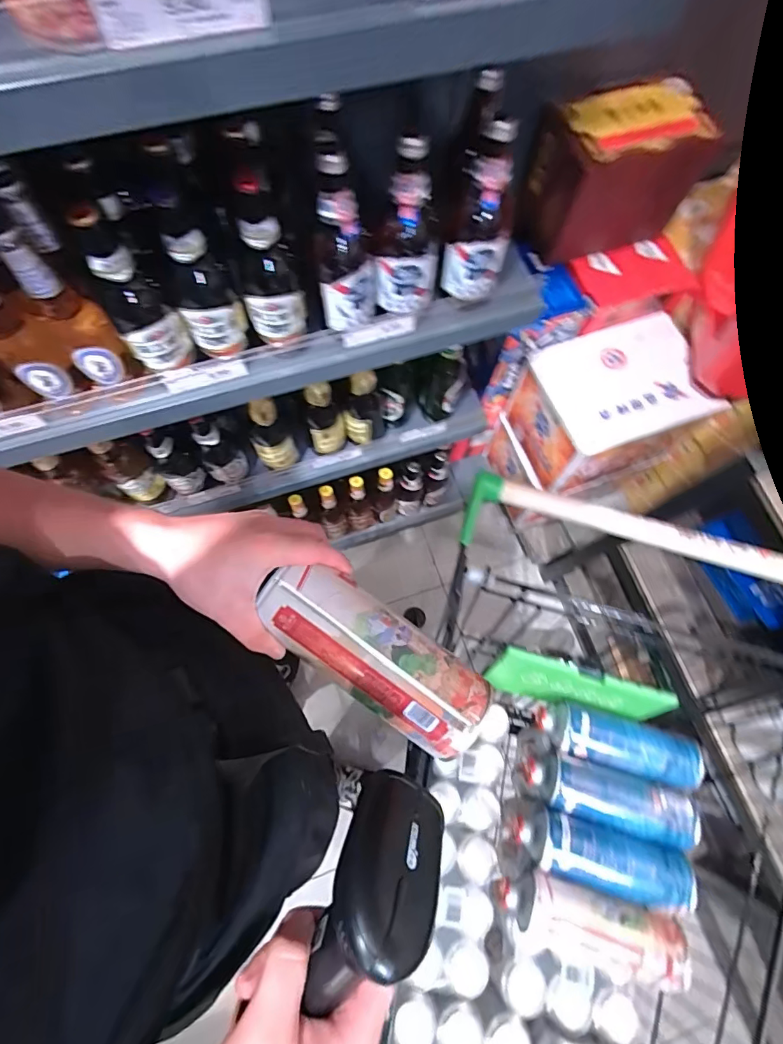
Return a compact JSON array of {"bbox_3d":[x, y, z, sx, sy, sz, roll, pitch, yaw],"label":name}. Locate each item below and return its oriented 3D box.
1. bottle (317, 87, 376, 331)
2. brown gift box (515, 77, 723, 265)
[{"bbox_3d":[-0.055,-0.333,0.529,0.065,0.234,0.077,-7,73,-4],"label":"bottle"},{"bbox_3d":[0.405,-0.656,0.891,0.283,0.218,0.152,-17,74,-7],"label":"brown gift box"}]

